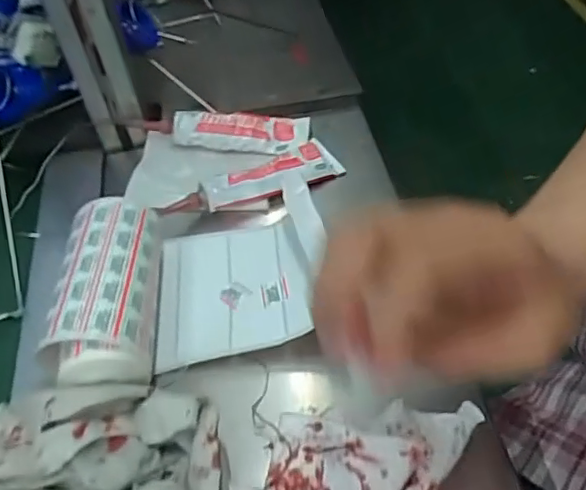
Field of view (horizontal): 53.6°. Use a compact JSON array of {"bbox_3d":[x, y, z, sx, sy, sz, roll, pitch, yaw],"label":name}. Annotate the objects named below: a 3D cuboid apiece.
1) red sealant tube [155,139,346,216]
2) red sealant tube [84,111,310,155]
[{"bbox_3d":[-0.028,-0.044,0.425,0.136,0.023,0.030,-26,53,-17],"label":"red sealant tube"},{"bbox_3d":[-0.067,-0.090,0.461,0.160,0.025,0.035,-6,50,-1],"label":"red sealant tube"}]

